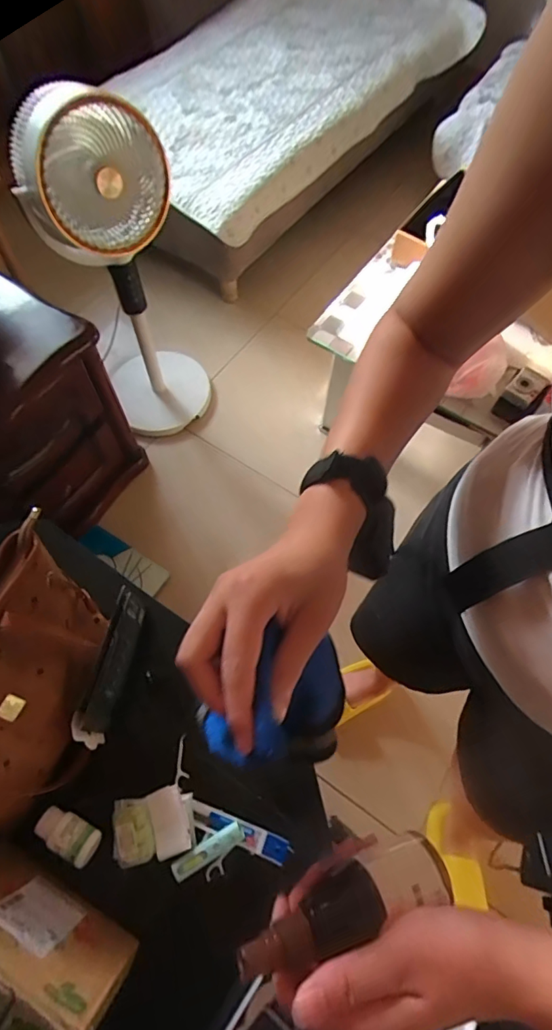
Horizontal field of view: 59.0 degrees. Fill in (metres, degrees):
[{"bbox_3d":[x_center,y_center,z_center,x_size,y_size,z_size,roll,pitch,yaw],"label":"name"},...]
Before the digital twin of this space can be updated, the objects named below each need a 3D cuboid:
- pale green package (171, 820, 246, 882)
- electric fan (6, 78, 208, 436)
[{"bbox_3d":[-0.083,0.409,0.593,0.093,0.009,0.023,-27,68,-14],"label":"pale green package"},{"bbox_3d":[-0.341,-0.502,1.208,0.302,0.833,0.251,-17,66,-9],"label":"electric fan"}]

